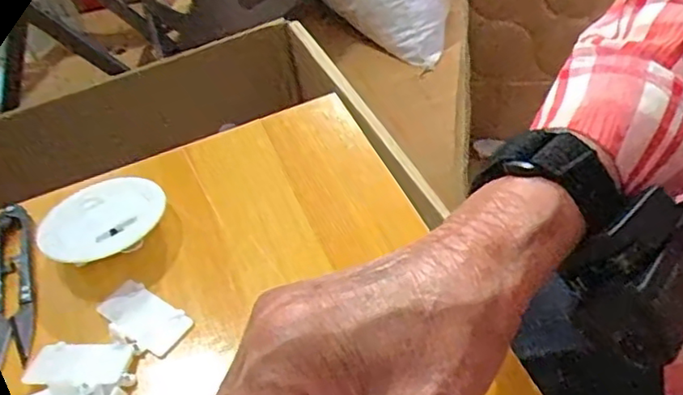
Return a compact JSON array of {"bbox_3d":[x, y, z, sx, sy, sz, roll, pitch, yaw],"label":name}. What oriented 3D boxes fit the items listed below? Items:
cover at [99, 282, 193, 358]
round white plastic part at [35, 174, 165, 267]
[{"bbox_3d":[-0.098,0.058,0.309,0.046,0.006,0.026,24,55,25],"label":"cover"},{"bbox_3d":[-0.126,0.015,0.341,0.064,0.018,0.062,-3,48,4],"label":"round white plastic part"}]

